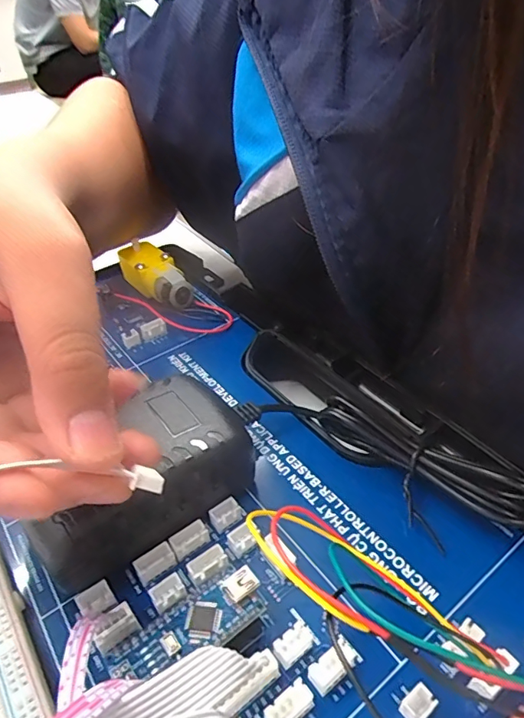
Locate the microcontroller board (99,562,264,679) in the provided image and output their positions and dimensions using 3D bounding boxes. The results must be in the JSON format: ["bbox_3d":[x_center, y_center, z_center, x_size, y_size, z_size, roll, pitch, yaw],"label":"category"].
[{"bbox_3d":[-0.020,0.081,0.144,0.045,0.016,0.017,-28,45,-25],"label":"microcontroller board"}]

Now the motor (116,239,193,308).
[{"bbox_3d":[-0.065,-0.047,0.292,0.027,0.022,0.059,-27,45,-24],"label":"motor"}]

